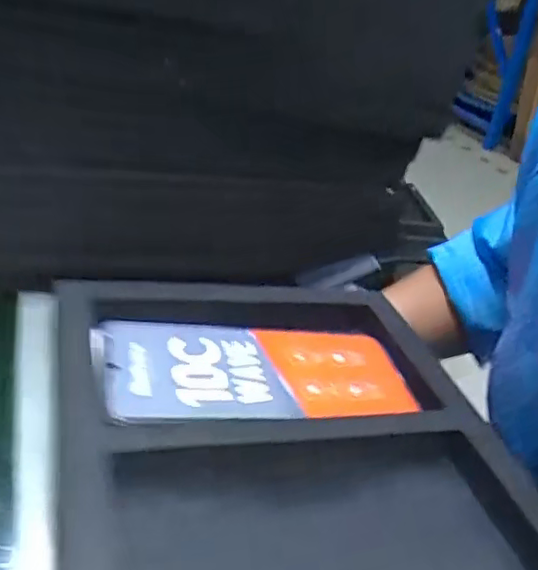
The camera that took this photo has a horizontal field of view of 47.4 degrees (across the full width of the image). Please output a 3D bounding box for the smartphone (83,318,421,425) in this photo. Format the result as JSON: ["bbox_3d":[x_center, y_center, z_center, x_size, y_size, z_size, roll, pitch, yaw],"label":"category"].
[{"bbox_3d":[-0.006,0.047,0.341,0.171,0.004,0.078,3,32,-19],"label":"smartphone"}]

